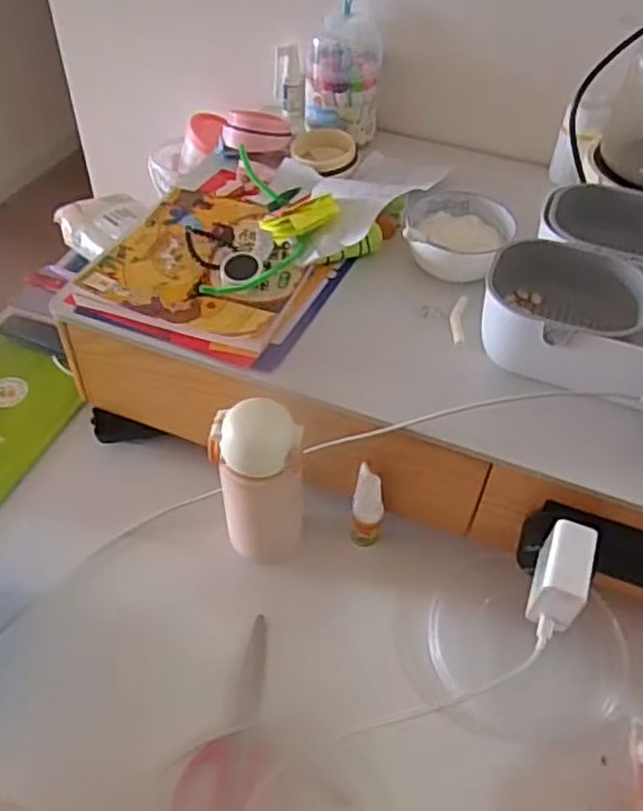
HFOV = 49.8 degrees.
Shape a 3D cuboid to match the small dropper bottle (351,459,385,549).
[{"bbox_3d":[0.046,0.098,0.669,0.029,0.089,0.034,9,48,6],"label":"small dropper bottle"}]

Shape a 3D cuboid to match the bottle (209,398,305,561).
[{"bbox_3d":[-0.054,0.071,0.621,0.067,0.167,0.058,-21,52,-20],"label":"bottle"}]

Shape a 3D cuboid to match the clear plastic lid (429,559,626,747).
[{"bbox_3d":[0.184,0.212,0.628,0.171,0.026,0.164,4,47,-4],"label":"clear plastic lid"}]

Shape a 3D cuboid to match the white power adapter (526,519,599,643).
[{"bbox_3d":[0.182,0.133,0.531,0.038,0.056,0.069,19,50,14],"label":"white power adapter"}]

